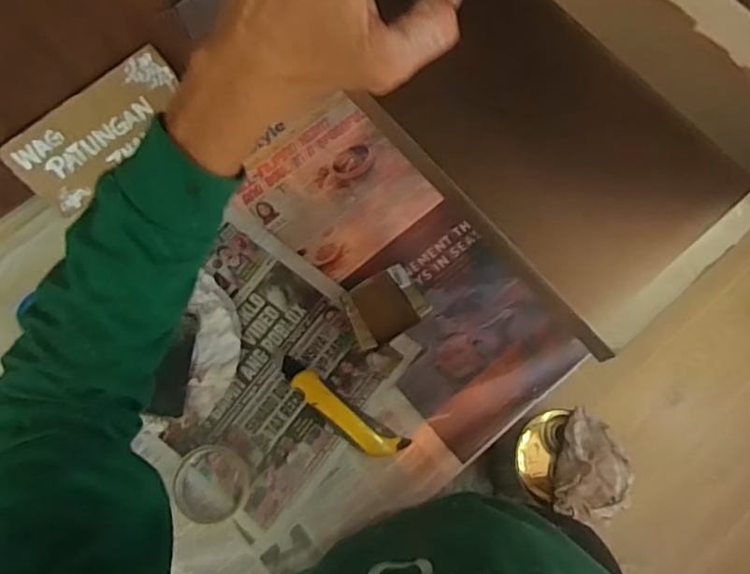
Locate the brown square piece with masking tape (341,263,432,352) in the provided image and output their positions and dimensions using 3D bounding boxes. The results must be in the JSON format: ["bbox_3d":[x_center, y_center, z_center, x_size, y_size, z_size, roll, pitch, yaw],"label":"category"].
[{"bbox_3d":[0.011,0.023,0.738,0.096,0.039,0.075,-32,76,-7],"label":"brown square piece with masking tape"}]

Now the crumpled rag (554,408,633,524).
[{"bbox_3d":[0.344,0.284,0.949,0.117,0.043,0.156,19,76,6],"label":"crumpled rag"}]

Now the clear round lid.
[{"bbox_3d":[-0.185,0.224,0.695,0.081,0.011,0.081,0,74,1],"label":"clear round lid"}]

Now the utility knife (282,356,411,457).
[{"bbox_3d":[-0.042,0.142,0.703,0.168,0.031,0.037,34,78,10],"label":"utility knife"}]

